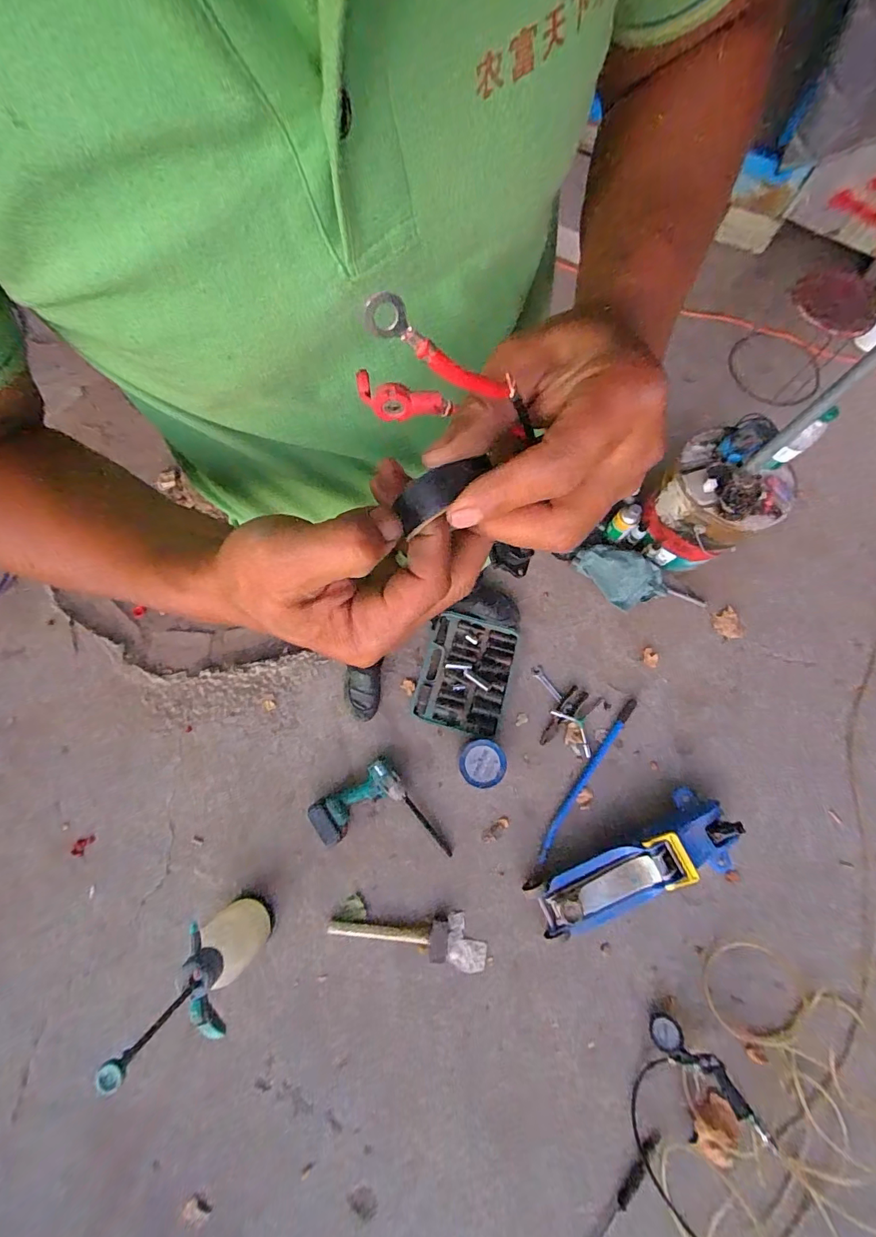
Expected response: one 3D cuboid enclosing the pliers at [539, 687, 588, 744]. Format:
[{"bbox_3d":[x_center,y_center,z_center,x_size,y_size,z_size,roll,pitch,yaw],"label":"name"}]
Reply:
[{"bbox_3d":[0.354,0.279,1.273,0.053,0.010,0.191,36,79,8],"label":"pliers"}]

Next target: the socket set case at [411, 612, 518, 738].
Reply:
[{"bbox_3d":[0.083,0.154,1.286,0.253,0.044,0.317,14,77,3],"label":"socket set case"}]

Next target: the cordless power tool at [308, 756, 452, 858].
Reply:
[{"bbox_3d":[-0.153,0.552,1.164,0.247,0.070,0.308,-34,79,-8],"label":"cordless power tool"}]

